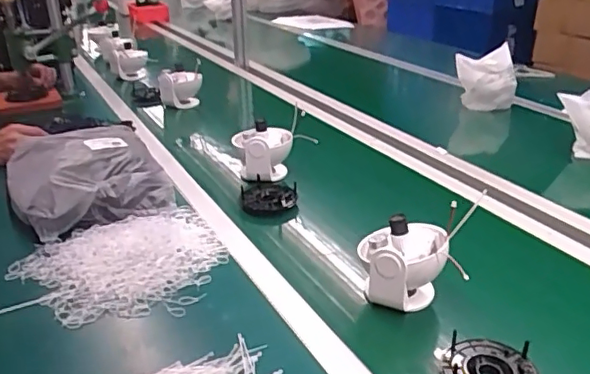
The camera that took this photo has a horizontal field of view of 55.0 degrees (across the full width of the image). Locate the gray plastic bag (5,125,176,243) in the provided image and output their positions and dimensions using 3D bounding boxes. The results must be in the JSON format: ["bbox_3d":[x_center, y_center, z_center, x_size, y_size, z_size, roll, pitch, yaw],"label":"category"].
[{"bbox_3d":[-0.385,-0.034,1.038,0.255,0.078,0.312,-14,30,-30],"label":"gray plastic bag"}]

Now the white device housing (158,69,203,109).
[{"bbox_3d":[-0.318,-0.253,1.573,0.120,0.138,0.107,-3,26,-8],"label":"white device housing"}]

